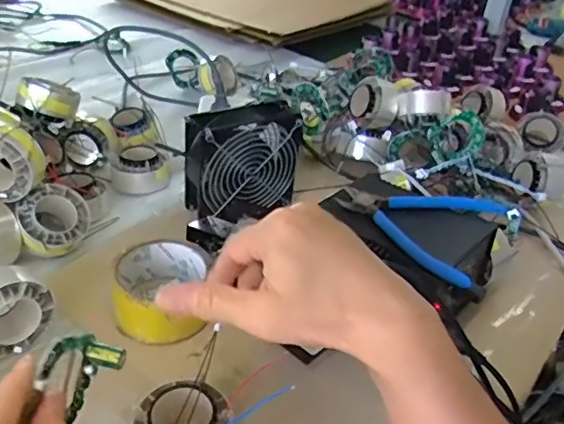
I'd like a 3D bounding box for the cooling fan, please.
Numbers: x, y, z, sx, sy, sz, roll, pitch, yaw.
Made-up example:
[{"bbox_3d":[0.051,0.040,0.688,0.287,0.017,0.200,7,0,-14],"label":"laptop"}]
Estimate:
[{"bbox_3d":[-0.040,-0.052,0.599,0.124,0.103,0.056,-16,40,-26],"label":"cooling fan"}]

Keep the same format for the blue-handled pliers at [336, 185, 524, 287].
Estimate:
[{"bbox_3d":[0.117,0.002,0.483,0.136,0.013,0.123,25,40,26],"label":"blue-handled pliers"}]

